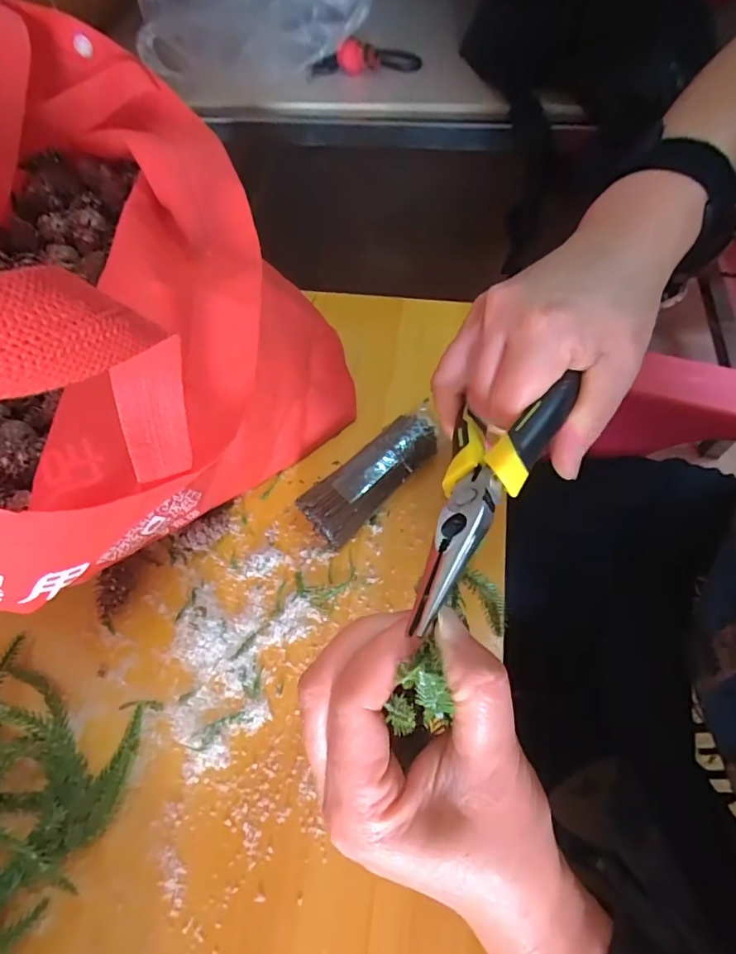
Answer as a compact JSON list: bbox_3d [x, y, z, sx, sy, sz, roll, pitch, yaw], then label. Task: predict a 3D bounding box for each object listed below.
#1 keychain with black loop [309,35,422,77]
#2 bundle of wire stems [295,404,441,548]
[{"bbox_3d":[-0.003,-0.455,0.544,0.122,0.036,0.032,-11,60,-4],"label":"keychain with black loop"},{"bbox_3d":[0.007,-0.002,0.348,0.113,0.025,0.038,-40,65,-19],"label":"bundle of wire stems"}]

